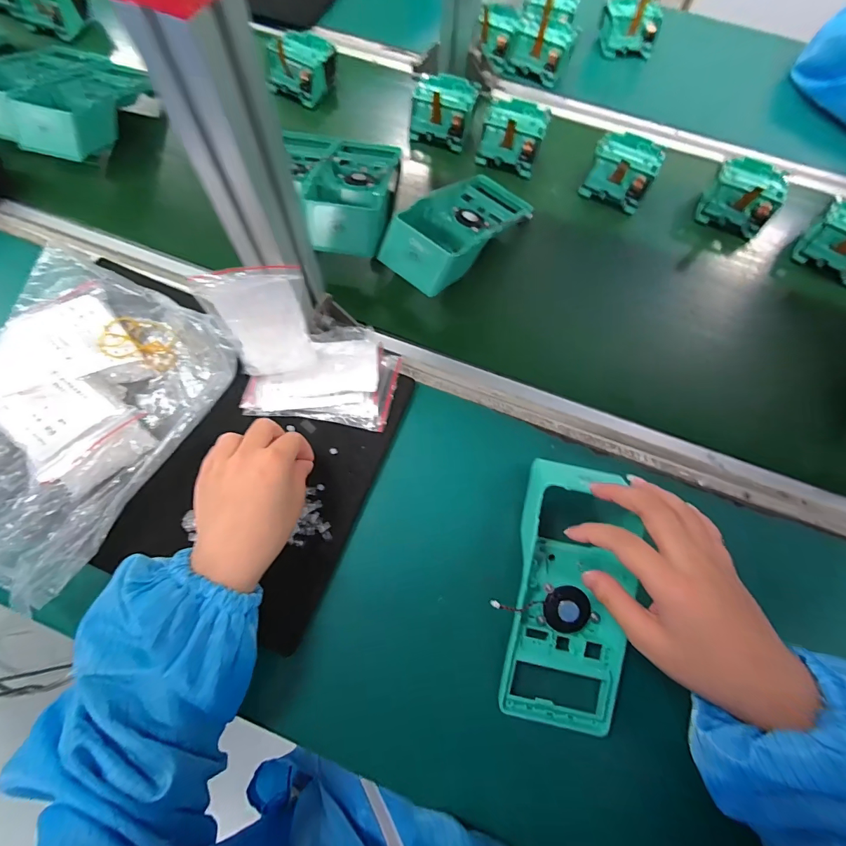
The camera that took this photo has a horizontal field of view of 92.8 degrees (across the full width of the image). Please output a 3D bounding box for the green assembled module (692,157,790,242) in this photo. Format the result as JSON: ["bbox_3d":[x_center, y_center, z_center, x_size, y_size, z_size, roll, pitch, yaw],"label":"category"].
[{"bbox_3d":[0.384,-0.274,0.484,0.079,0.045,0.077,31,71,11],"label":"green assembled module"}]

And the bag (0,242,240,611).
[{"bbox_3d":[-0.307,-0.009,0.333,0.217,0.045,0.270,23,70,8],"label":"bag"}]

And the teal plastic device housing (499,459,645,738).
[{"bbox_3d":[0.116,0.125,0.303,0.093,0.056,0.186,11,68,4],"label":"teal plastic device housing"}]

